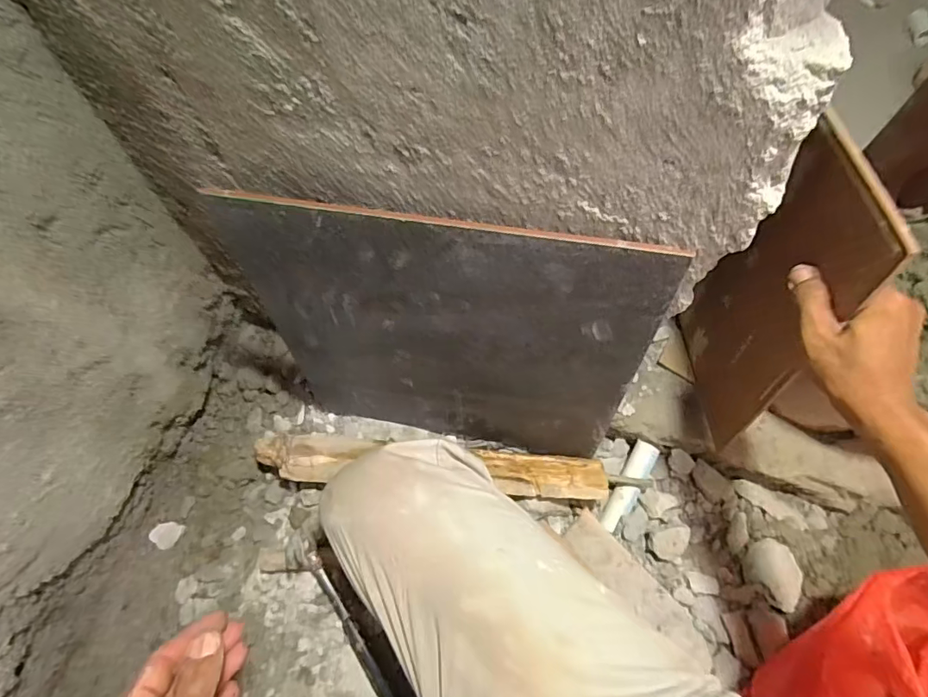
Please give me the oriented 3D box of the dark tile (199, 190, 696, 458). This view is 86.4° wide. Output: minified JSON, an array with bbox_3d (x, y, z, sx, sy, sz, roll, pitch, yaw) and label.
[{"bbox_3d":[-0.021,0.012,0.551,0.398,0.403,0.012,10,58,7],"label":"dark tile"}]

